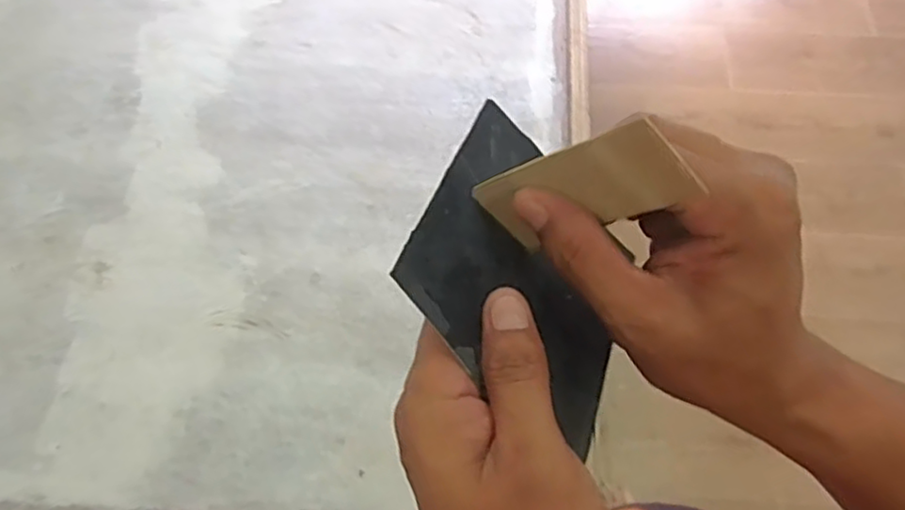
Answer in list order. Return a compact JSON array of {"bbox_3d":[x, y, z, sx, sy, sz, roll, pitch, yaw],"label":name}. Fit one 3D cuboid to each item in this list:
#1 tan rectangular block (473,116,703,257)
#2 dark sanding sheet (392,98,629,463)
[{"bbox_3d":[0.045,-0.023,0.248,0.037,0.086,0.006,41,57,-22],"label":"tan rectangular block"},{"bbox_3d":[0.034,0.006,0.289,0.110,0.006,0.133,48,38,-19],"label":"dark sanding sheet"}]

